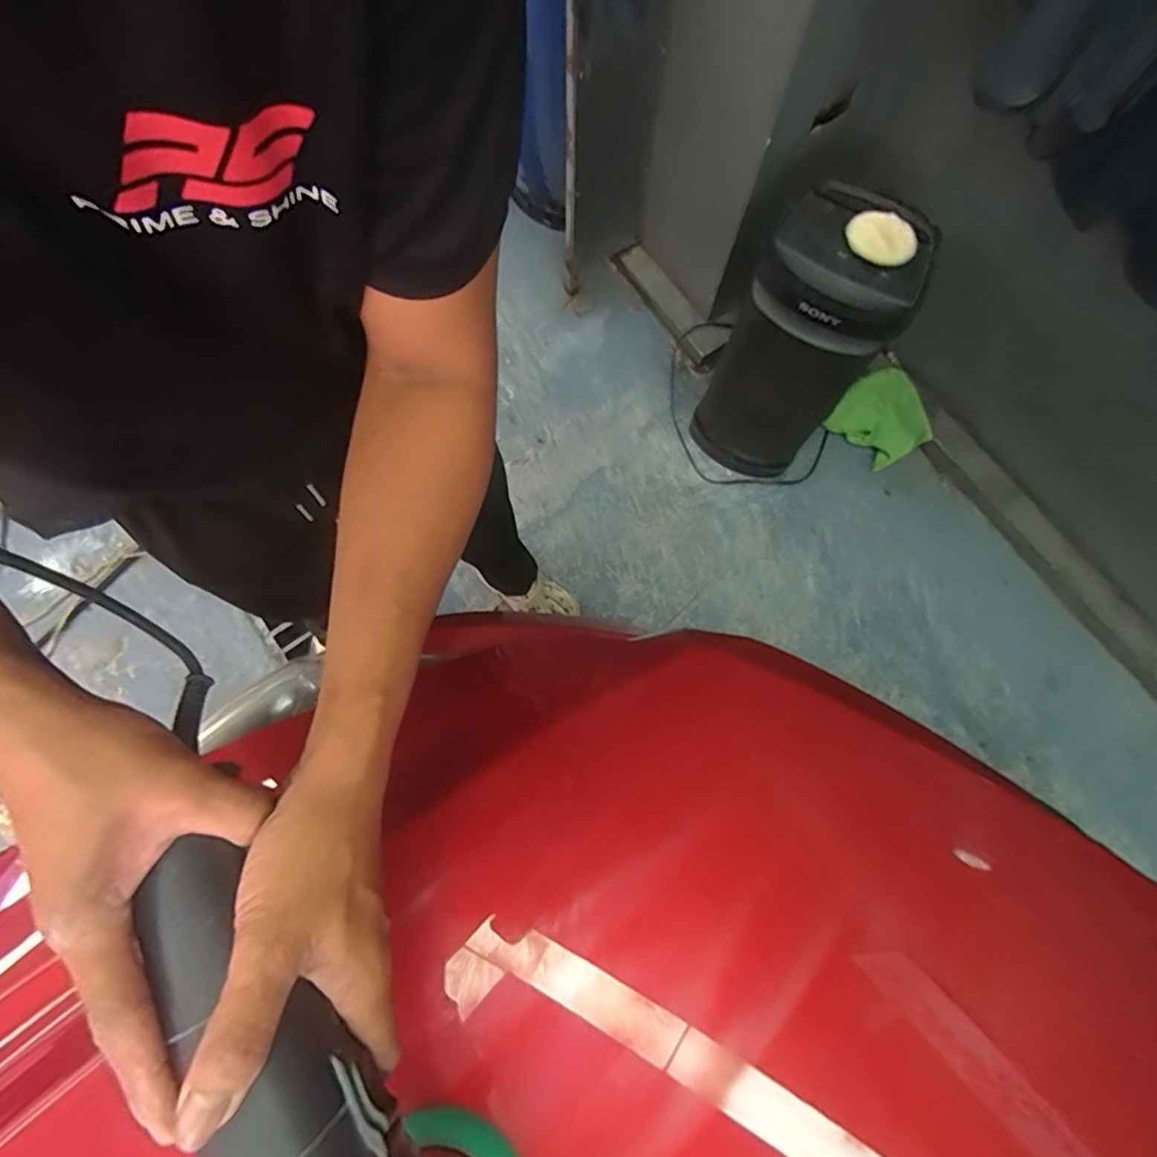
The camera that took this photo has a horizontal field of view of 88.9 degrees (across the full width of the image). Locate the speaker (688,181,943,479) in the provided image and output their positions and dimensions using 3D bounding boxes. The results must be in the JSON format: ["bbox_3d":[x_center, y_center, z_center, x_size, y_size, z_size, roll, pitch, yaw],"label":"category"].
[{"bbox_3d":[0.475,-0.477,1.329,0.285,0.676,0.283,0,73,-2],"label":"speaker"}]

